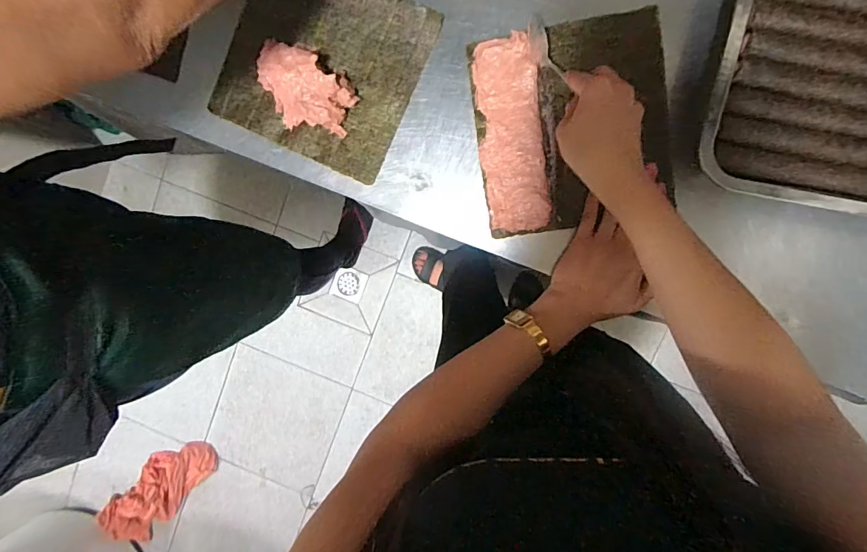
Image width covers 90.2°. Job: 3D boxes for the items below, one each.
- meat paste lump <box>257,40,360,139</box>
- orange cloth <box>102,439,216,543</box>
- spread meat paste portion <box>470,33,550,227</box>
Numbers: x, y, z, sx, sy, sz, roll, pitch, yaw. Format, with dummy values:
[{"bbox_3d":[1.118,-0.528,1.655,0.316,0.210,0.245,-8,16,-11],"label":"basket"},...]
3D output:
[{"bbox_3d":[-0.133,-0.190,0.447,0.098,0.029,0.072,27,98,1],"label":"meat paste lump"},{"bbox_3d":[-0.902,0.698,1.424,0.188,0.077,0.410,43,98,1],"label":"orange cloth"},{"bbox_3d":[0.080,-0.143,0.443,0.061,0.011,0.190,-7,96,6],"label":"spread meat paste portion"}]

